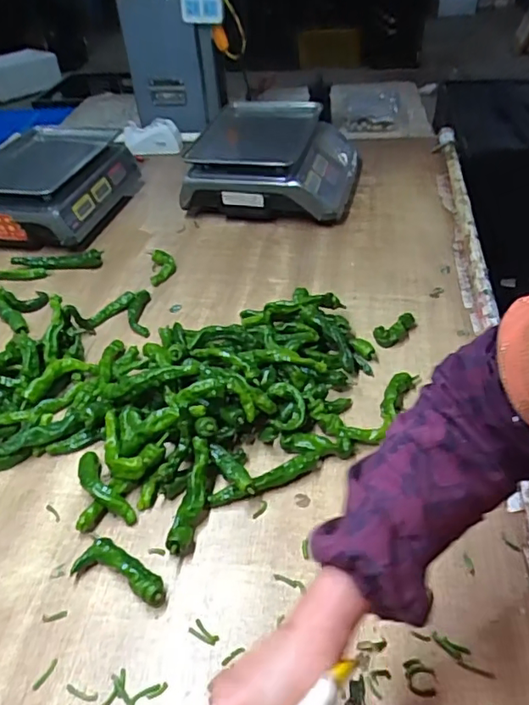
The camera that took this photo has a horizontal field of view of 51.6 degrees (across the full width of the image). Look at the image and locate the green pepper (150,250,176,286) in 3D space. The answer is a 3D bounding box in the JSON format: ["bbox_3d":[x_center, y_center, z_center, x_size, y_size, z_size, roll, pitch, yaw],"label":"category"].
[{"bbox_3d":[-0.188,-0.161,1.013,0.045,0.022,0.087,-7,41,-2],"label":"green pepper"}]

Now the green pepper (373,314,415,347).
[{"bbox_3d":[0.200,-0.037,0.831,0.035,0.020,0.077,31,53,34],"label":"green pepper"}]

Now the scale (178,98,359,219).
[{"bbox_3d":[0.023,-0.442,1.215,0.350,0.117,0.398,6,42,13],"label":"scale"}]

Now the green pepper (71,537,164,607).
[{"bbox_3d":[-0.148,0.227,0.574,0.108,0.026,0.040,12,44,20],"label":"green pepper"}]

